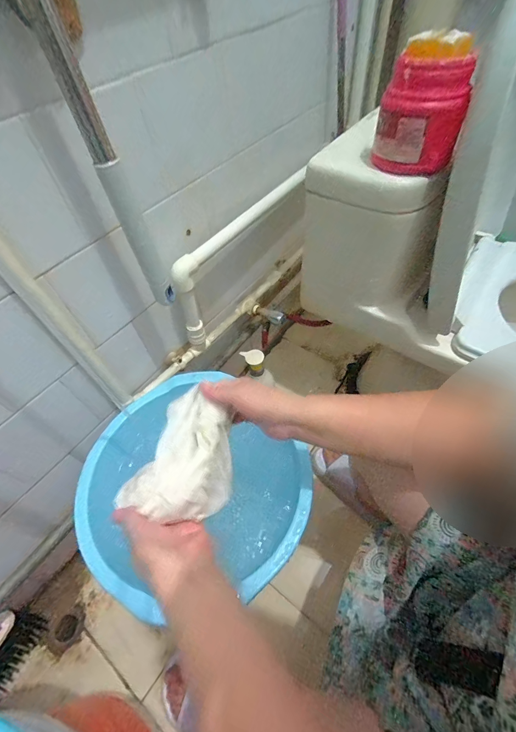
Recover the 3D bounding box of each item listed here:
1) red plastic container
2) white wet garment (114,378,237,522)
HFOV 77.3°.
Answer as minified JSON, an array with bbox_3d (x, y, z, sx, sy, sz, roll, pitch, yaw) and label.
[{"bbox_3d":[0.211,-0.320,0.407,0.098,0.126,0.097,24,59,21],"label":"red plastic container"},{"bbox_3d":[-0.081,0.113,0.377,0.098,0.075,0.137,24,59,21],"label":"white wet garment"}]

